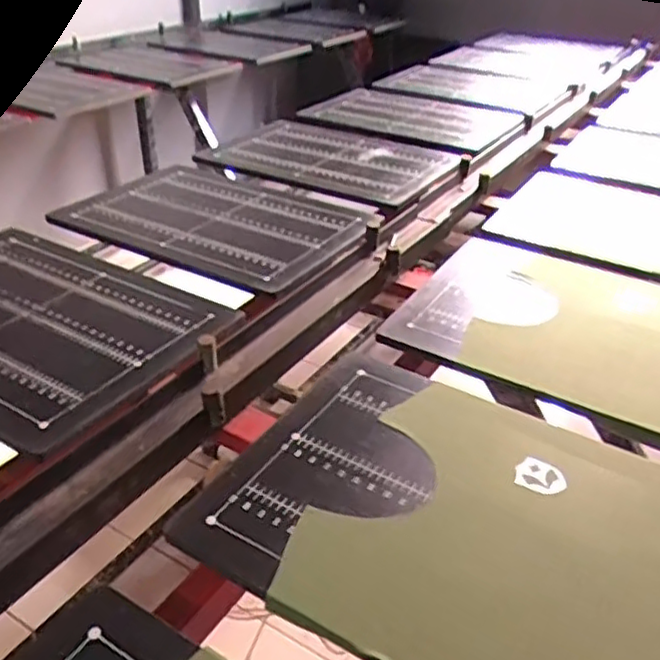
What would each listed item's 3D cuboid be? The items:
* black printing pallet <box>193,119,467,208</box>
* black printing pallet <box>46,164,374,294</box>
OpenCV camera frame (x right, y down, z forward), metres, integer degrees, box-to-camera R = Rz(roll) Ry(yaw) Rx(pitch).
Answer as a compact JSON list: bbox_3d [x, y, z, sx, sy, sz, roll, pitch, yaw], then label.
[{"bbox_3d":[0.018,-0.450,1.729,0.629,0.038,0.406,16,36,22],"label":"black printing pallet"},{"bbox_3d":[-0.235,-0.244,1.385,0.596,0.030,0.395,22,38,26],"label":"black printing pallet"}]

